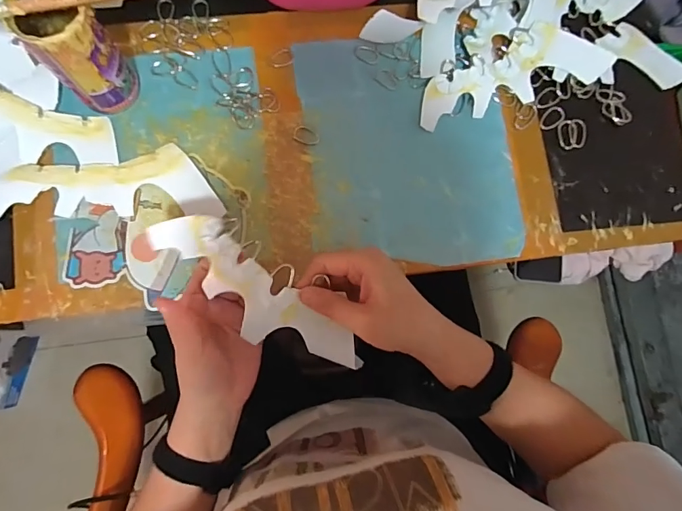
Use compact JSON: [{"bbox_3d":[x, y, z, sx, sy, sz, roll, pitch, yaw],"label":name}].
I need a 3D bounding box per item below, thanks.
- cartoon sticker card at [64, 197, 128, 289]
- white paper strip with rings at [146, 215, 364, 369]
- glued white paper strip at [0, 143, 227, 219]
[{"bbox_3d":[-0.252,-0.011,0.450,0.058,0.004,0.087,3,79,-2],"label":"cartoon sticker card"},{"bbox_3d":[-0.069,0.029,0.354,0.199,0.026,0.055,36,82,3],"label":"white paper strip with rings"},{"bbox_3d":[-0.240,-0.076,0.453,0.226,0.016,0.074,-1,80,-6],"label":"glued white paper strip"}]

